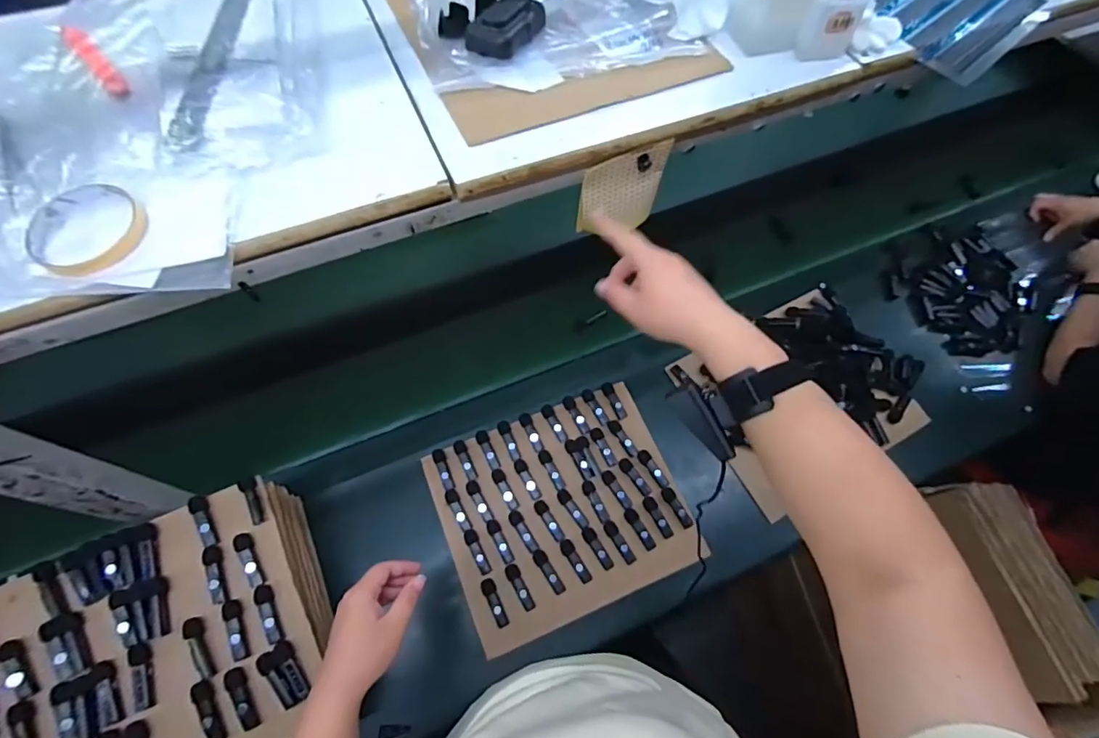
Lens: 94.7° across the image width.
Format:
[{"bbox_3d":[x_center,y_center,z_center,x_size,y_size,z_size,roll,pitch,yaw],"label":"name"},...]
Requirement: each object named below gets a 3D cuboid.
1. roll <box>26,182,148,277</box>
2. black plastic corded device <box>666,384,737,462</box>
[{"bbox_3d":[-0.370,-0.111,0.402,0.092,0.016,0.079,22,65,9],"label":"roll"},{"bbox_3d":[0.130,0.046,0.428,0.015,0.024,0.070,-32,85,-16],"label":"black plastic corded device"}]

